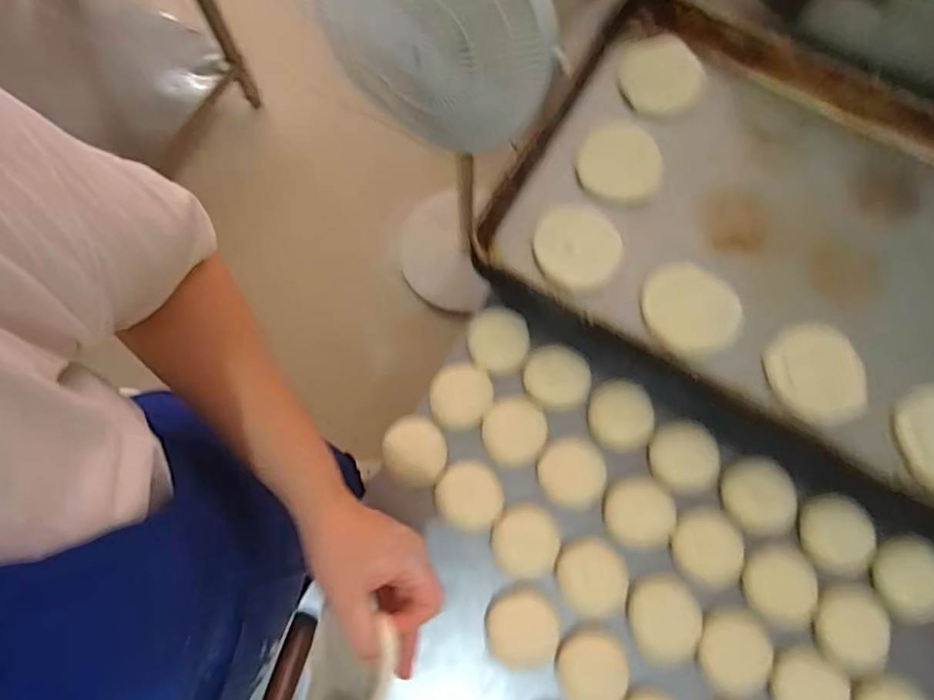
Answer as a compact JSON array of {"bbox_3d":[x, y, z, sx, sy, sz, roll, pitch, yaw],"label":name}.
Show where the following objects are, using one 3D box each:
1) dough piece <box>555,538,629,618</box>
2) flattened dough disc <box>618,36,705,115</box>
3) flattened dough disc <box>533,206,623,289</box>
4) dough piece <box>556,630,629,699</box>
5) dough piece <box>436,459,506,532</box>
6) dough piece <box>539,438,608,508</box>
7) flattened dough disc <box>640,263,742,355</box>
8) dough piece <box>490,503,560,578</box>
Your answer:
[{"bbox_3d":[0.123,0.222,0.532,0.068,0.014,0.072,-10,75,-4],"label":"dough piece"},{"bbox_3d":[0.223,-0.318,0.632,0.097,0.012,0.085,-12,94,-5],"label":"flattened dough disc"},{"bbox_3d":[0.118,-0.110,0.583,0.088,0.011,0.089,-1,77,6],"label":"flattened dough disc"},{"bbox_3d":[0.118,0.302,0.514,0.062,0.010,0.067,0,75,-1],"label":"dough piece"},{"bbox_3d":[0.002,0.147,0.548,0.064,0.022,0.064,-11,75,-4],"label":"dough piece"},{"bbox_3d":[0.107,0.125,0.561,0.066,0.006,0.065,-10,75,-4],"label":"dough piece"},{"bbox_3d":[0.235,-0.045,0.571,0.100,0.015,0.095,0,75,-1],"label":"flattened dough disc"},{"bbox_3d":[0.058,0.190,0.543,0.065,0.012,0.066,4,75,0],"label":"dough piece"}]

